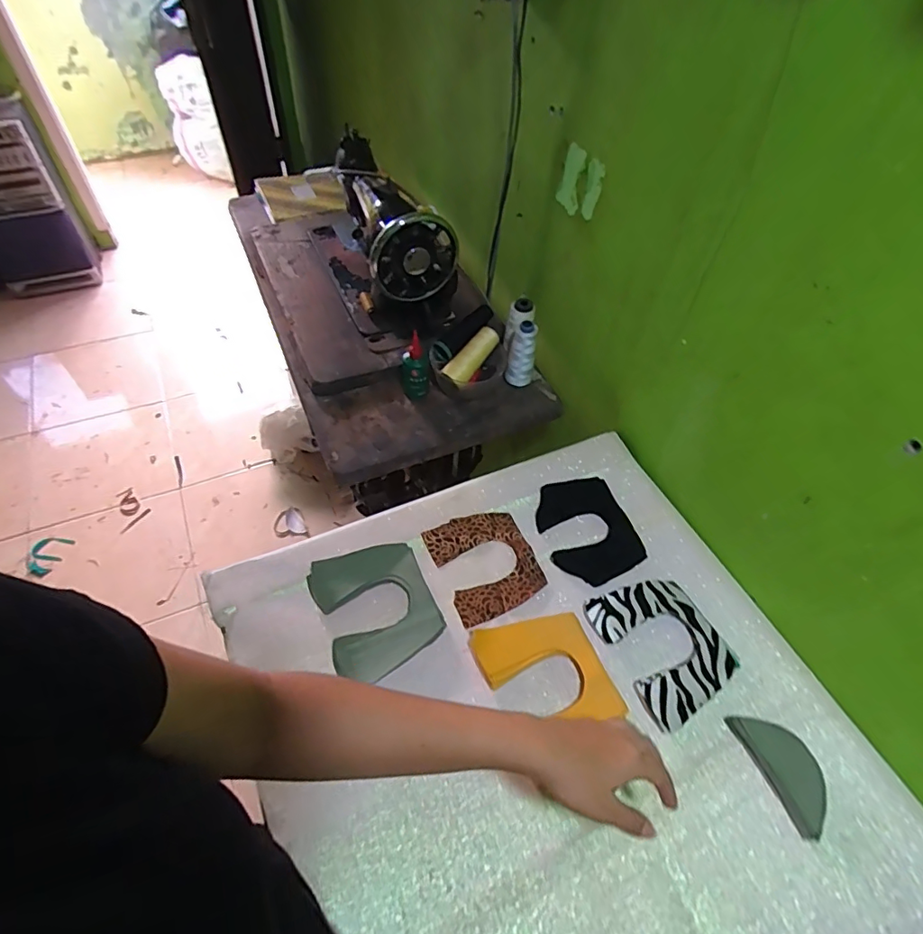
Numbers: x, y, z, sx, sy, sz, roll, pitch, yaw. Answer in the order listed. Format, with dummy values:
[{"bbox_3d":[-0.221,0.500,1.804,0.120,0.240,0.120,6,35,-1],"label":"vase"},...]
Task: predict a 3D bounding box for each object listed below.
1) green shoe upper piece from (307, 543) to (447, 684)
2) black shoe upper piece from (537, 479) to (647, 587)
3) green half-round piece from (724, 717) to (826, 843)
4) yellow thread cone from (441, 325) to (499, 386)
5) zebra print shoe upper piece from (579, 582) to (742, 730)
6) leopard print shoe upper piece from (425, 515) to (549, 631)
[{"bbox_3d":[-0.100,0.165,0.624,0.126,0.021,0.149,-19,59,-17],"label":"green shoe upper piece"},{"bbox_3d":[0.170,0.083,0.714,0.121,0.007,0.148,-16,58,-11],"label":"black shoe upper piece"},{"bbox_3d":[0.336,0.306,0.545,0.056,0.024,0.113,-18,56,-17],"label":"green half-round piece"},{"bbox_3d":[0.017,-0.177,0.836,0.034,0.036,0.109,36,75,21],"label":"yellow thread cone"},{"bbox_3d":[0.235,0.203,0.614,0.123,0.009,0.151,-21,57,-16],"label":"zebra print shoe upper piece"},{"bbox_3d":[0.032,0.122,0.679,0.120,0.008,0.137,-21,60,-15],"label":"leopard print shoe upper piece"}]

